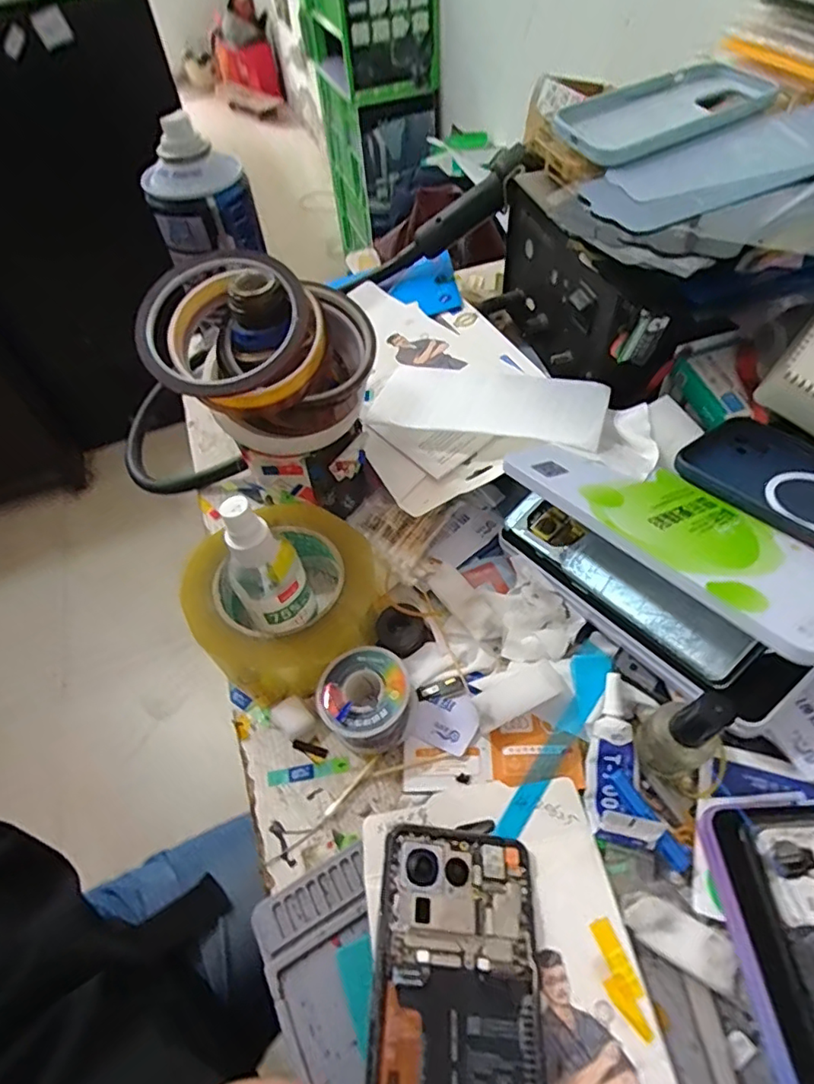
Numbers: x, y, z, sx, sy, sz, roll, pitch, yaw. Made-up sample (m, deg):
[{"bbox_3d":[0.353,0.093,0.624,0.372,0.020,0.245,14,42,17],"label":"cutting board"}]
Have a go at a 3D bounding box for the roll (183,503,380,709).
[{"bbox_3d":[-0.079,0.036,0.370,0.113,0.052,0.116,-2,54,3],"label":"roll"}]

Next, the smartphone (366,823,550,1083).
[{"bbox_3d":[0.023,0.206,0.230,0.077,0.008,0.163,11,47,-10],"label":"smartphone"}]

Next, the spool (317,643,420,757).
[{"bbox_3d":[-0.024,0.093,0.335,0.052,0.032,0.054,-2,54,3],"label":"spool"}]

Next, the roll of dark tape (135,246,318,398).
[{"bbox_3d":[-0.102,-0.123,0.310,0.093,0.024,0.102,-2,54,3],"label":"roll of dark tape"}]

